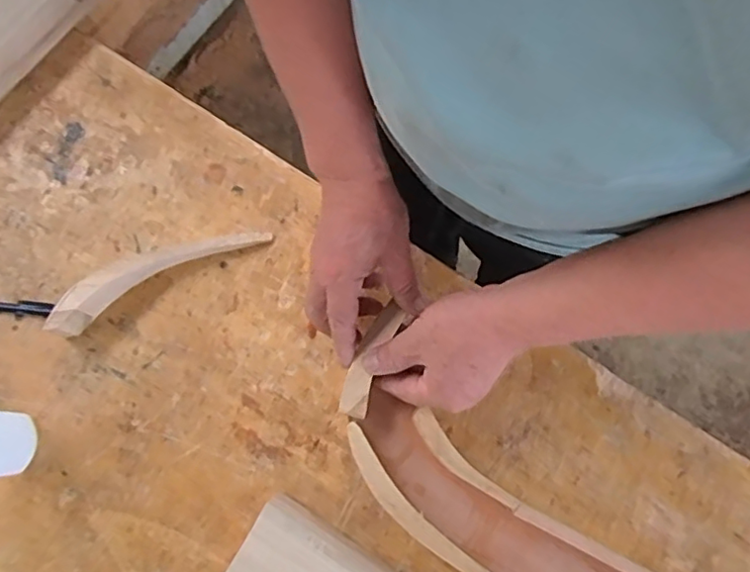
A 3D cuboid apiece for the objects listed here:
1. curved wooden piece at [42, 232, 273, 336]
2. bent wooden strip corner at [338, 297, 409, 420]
[{"bbox_3d":[-0.196,-0.017,0.535,0.197,0.043,0.033,-29,78,-8],"label":"curved wooden piece"},{"bbox_3d":[-0.003,0.060,0.492,0.026,0.012,0.097,24,76,5],"label":"bent wooden strip corner"}]

